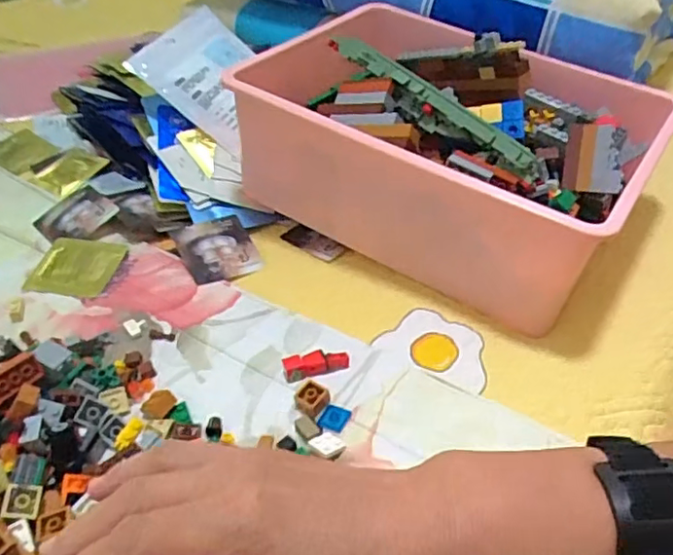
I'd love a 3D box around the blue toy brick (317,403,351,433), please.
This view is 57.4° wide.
[{"bbox_3d":[-0.001,0.084,0.371,0.017,0.004,0.018,17,42,20],"label":"blue toy brick"}]

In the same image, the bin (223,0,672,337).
[{"bbox_3d":[0.099,-0.110,0.518,0.292,0.133,0.238,23,44,25],"label":"bin"}]

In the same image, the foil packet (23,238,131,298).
[{"bbox_3d":[-0.208,-0.010,0.494,0.065,0.007,0.059,7,39,8],"label":"foil packet"}]

